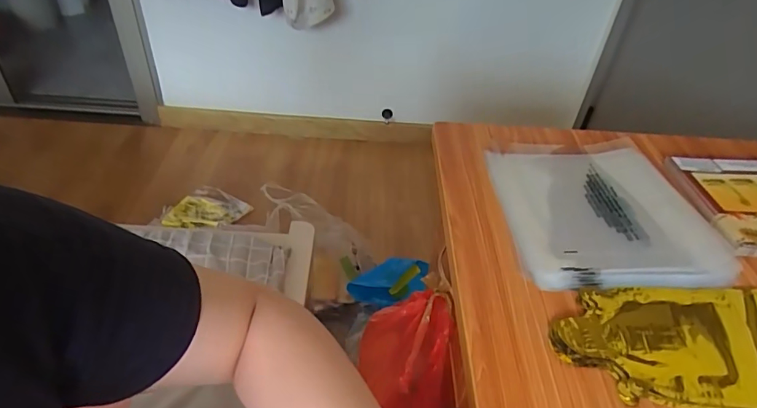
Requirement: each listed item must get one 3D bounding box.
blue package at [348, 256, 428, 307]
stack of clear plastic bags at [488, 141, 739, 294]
[{"bbox_3d":[0.029,0.195,1.229,0.209,0.070,0.123,-10,66,23],"label":"blue package"},{"bbox_3d":[0.252,0.004,0.553,0.222,0.019,0.236,0,41,-4],"label":"stack of clear plastic bags"}]

